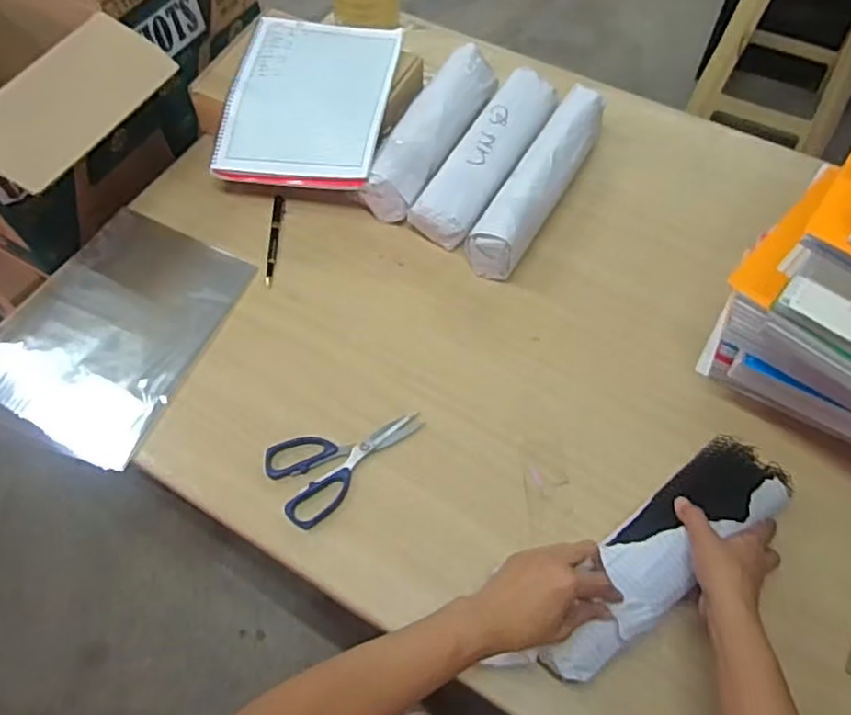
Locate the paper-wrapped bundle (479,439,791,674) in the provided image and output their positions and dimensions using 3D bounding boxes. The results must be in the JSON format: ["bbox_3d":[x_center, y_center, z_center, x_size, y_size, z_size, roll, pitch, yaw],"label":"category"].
[{"bbox_3d":[0.237,0.211,0.669,0.320,0.084,0.096,-39,65,-18],"label":"paper-wrapped bundle"}]

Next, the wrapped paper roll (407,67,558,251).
[{"bbox_3d":[0.094,-0.290,0.936,0.104,0.057,0.321,23,64,15],"label":"wrapped paper roll"}]

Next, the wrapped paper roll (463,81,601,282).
[{"bbox_3d":[0.156,-0.245,0.898,0.071,0.078,0.307,26,64,17],"label":"wrapped paper roll"}]

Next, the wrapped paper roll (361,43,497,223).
[{"bbox_3d":[0.010,-0.332,0.962,0.091,0.069,0.322,20,63,14],"label":"wrapped paper roll"}]

